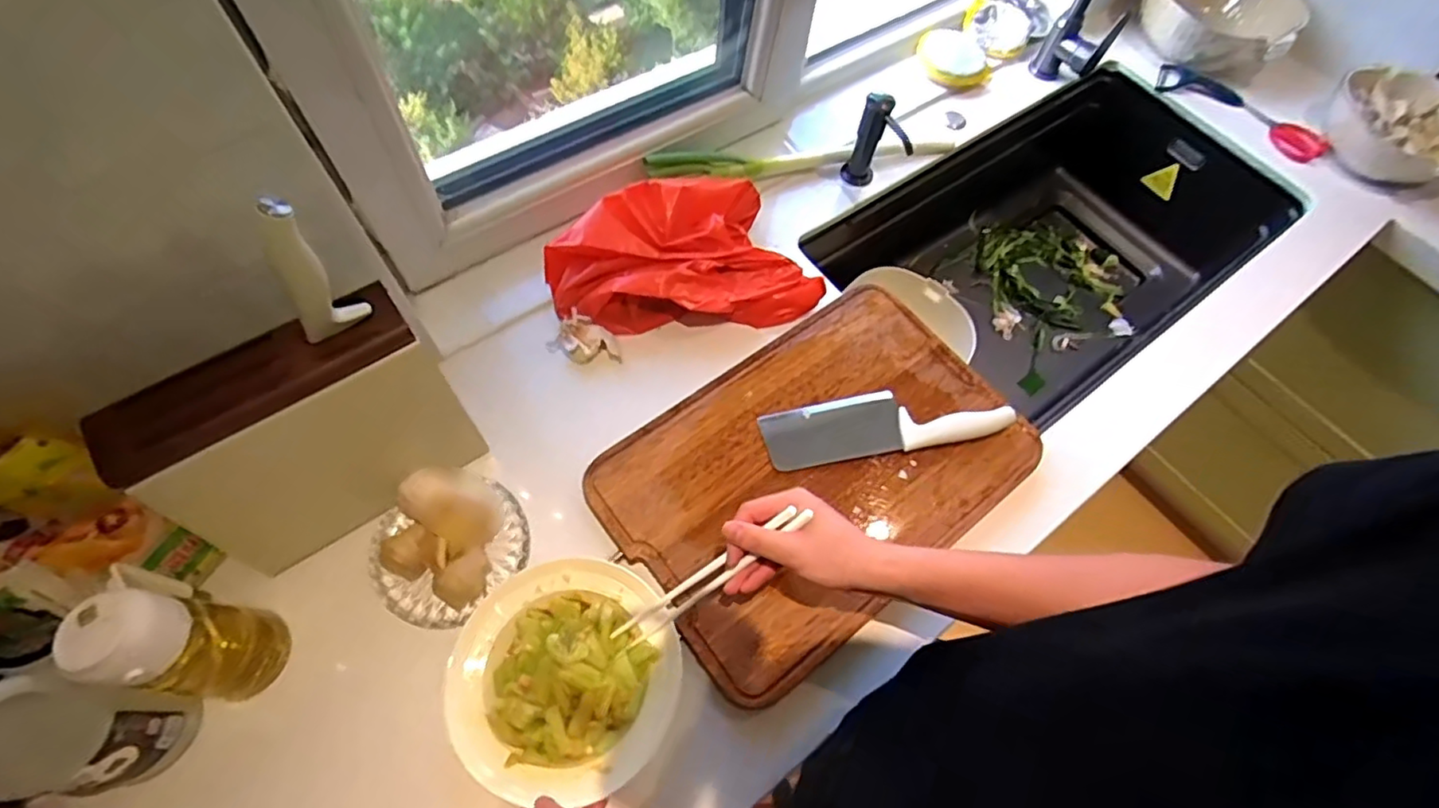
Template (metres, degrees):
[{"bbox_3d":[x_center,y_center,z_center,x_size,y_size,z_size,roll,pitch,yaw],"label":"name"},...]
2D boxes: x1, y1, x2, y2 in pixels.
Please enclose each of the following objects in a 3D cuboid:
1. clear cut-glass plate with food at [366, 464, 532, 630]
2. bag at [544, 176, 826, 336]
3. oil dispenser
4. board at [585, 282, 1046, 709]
[{"bbox_3d":[-0.269,0.137,0.620,0.131,0.047,0.144,1,66,-2],"label":"clear cut-glass plate with food"},{"bbox_3d":[-0.043,-0.175,0.756,0.317,0.105,0.149,-7,65,-8],"label":"bag"},{"bbox_3d":[-0.434,0.188,0.511,0.073,0.181,0.081,11,64,1],"label":"oil dispenser"},{"bbox_3d":[0.106,0.062,0.680,0.431,0.018,0.294,-36,72,-17],"label":"board"}]

